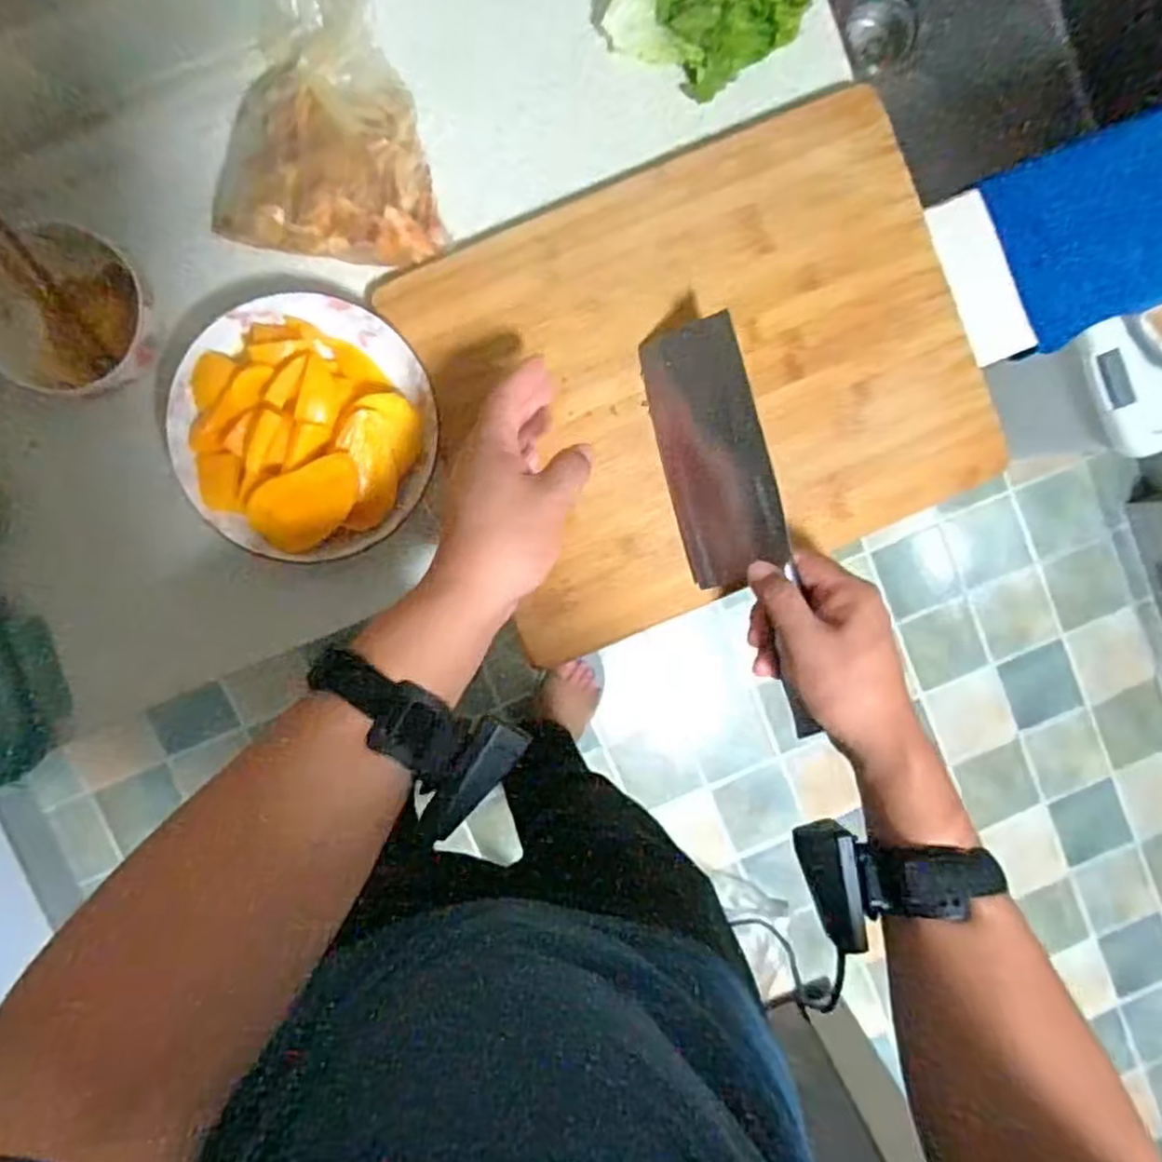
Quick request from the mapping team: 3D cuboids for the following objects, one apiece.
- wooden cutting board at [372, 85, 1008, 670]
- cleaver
[{"bbox_3d":[0.089,-0.149,0.513,0.373,0.018,0.299,-24,95,-2],"label":"wooden cutting board"},{"bbox_3d":[0.109,-0.038,0.511,0.077,0.024,0.281,-12,94,34],"label":"cleaver"}]

